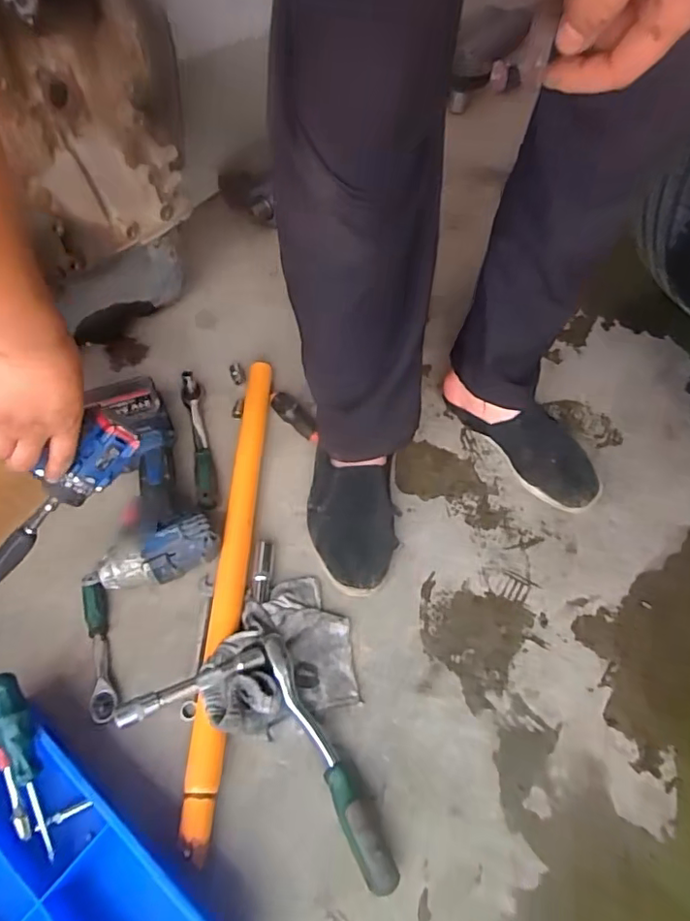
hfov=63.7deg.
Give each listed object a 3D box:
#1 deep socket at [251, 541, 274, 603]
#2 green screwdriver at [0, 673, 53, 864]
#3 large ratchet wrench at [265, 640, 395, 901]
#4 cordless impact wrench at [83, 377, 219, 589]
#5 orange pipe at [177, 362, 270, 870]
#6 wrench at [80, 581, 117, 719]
[{"bbox_3d":[-0.097,0.133,0.657,0.021,0.017,0.078,3,57,-1],"label":"deep socket"},{"bbox_3d":[-0.291,0.273,0.497,0.035,0.025,0.163,-17,88,-13],"label":"green screwdriver"},{"bbox_3d":[-0.022,0.286,0.544,0.028,0.039,0.245,-25,62,-17],"label":"large ratchet wrench"},{"bbox_3d":[-0.251,0.024,0.680,0.137,0.076,0.260,-16,59,-12],"label":"cordless impact wrench"},{"bbox_3d":[-0.131,0.113,0.654,0.036,0.033,0.579,3,57,-1],"label":"orange pipe"},{"bbox_3d":[-0.267,0.204,0.601,0.025,0.021,0.151,-14,59,-12],"label":"wrench"}]

